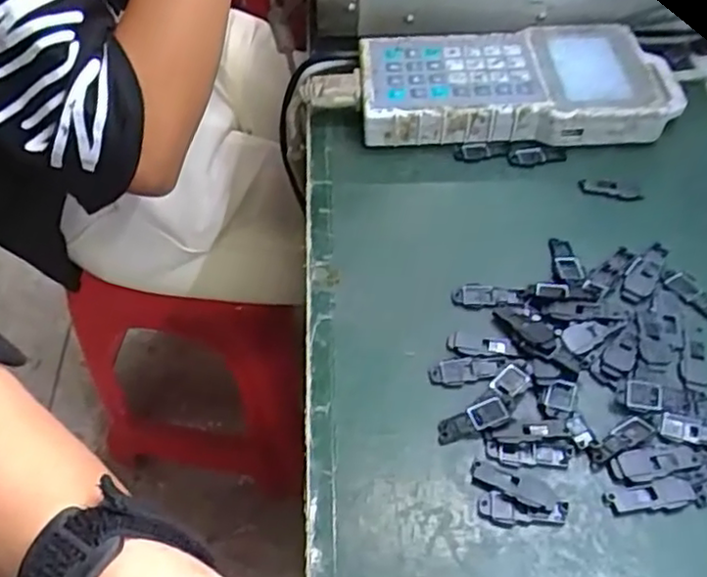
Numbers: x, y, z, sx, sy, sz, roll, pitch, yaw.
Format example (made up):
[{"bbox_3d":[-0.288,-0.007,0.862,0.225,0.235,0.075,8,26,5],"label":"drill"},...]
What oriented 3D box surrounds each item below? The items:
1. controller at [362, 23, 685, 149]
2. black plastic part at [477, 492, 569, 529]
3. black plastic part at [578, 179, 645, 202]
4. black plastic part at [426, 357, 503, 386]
[{"bbox_3d":[0.117,-0.147,0.499,0.223,0.038,0.107,-2,52,-1],"label":"controller"},{"bbox_3d":[0.078,0.104,0.317,0.040,0.004,0.015,8,52,7],"label":"black plastic part"},{"bbox_3d":[0.167,-0.065,0.448,0.040,0.004,0.015,8,51,9],"label":"black plastic part"},{"bbox_3d":[0.059,0.043,0.365,0.038,0.004,0.014,-5,52,-3],"label":"black plastic part"}]

